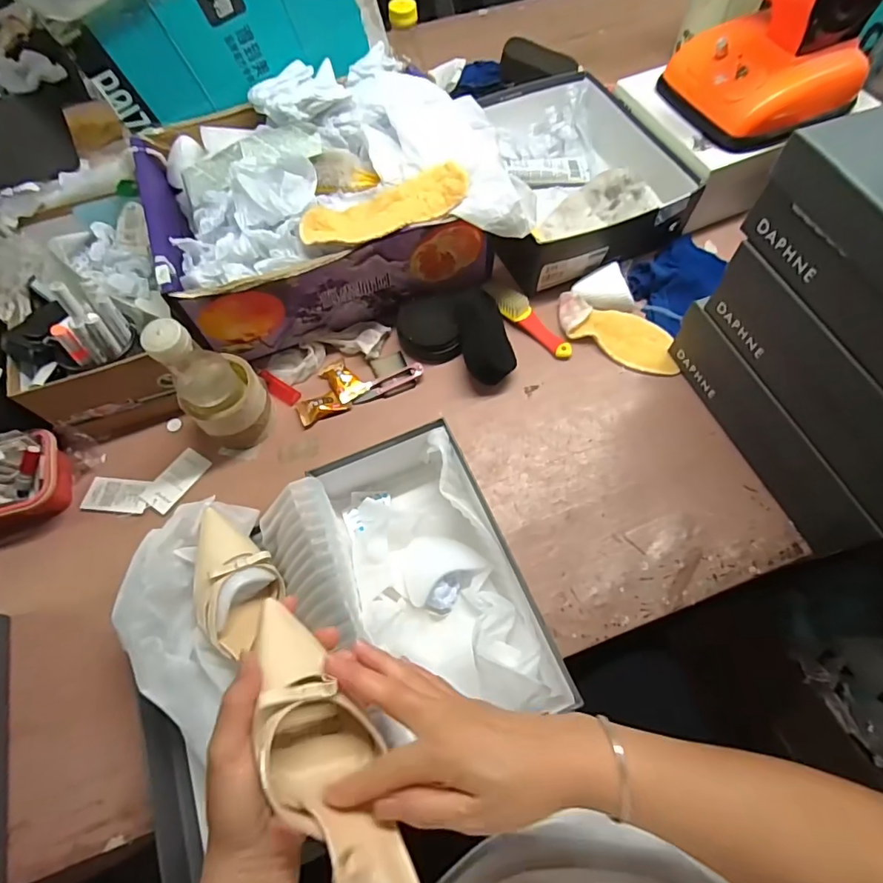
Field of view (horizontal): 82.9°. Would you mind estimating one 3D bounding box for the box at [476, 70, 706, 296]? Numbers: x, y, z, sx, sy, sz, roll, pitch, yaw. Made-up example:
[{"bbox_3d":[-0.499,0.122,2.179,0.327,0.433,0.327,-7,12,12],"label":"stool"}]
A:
[{"bbox_3d":[0.170,-0.392,0.732,0.277,0.088,0.329,-17,66,-6],"label":"box"}]

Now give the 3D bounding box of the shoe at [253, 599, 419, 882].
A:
[{"bbox_3d":[-0.061,0.203,0.290,0.063,0.079,0.238,-37,49,-14],"label":"shoe"}]

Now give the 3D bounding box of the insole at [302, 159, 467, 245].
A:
[{"bbox_3d":[-0.063,-0.269,0.576,0.195,0.023,0.066,-20,66,-7],"label":"insole"}]

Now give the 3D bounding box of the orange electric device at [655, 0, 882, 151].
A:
[{"bbox_3d":[0.415,-0.512,0.602,0.191,0.189,0.175,-25,67,-9],"label":"orange electric device"}]

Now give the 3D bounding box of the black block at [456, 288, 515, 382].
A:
[{"bbox_3d":[0.057,-0.133,0.649,0.063,0.055,0.124,-11,65,-3],"label":"black block"}]

